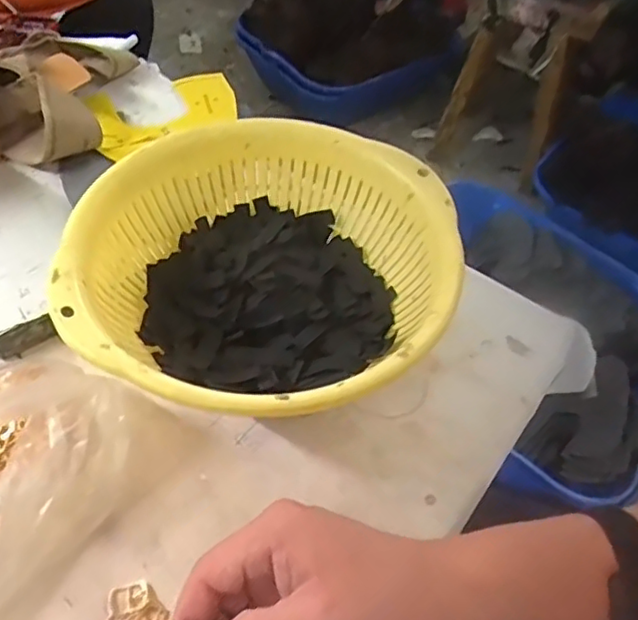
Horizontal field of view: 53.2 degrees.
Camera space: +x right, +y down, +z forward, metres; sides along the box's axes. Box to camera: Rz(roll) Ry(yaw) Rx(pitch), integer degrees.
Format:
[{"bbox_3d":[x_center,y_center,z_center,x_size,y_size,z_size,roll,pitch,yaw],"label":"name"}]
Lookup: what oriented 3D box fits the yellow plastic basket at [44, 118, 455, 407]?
[{"bbox_3d":[-0.040,-0.028,0.486,0.266,0.085,0.261,10,51,3],"label":"yellow plastic basket"}]

